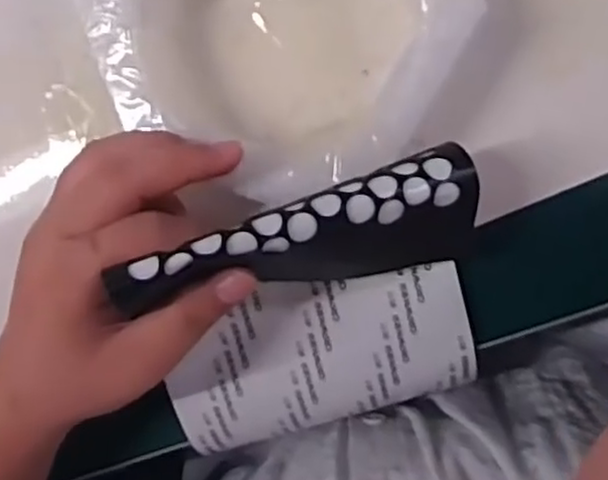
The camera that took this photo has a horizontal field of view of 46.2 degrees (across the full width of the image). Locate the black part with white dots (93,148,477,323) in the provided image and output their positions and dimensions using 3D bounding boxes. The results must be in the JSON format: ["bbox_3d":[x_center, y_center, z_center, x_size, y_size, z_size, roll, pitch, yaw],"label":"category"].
[{"bbox_3d":[-0.001,0.001,0.258,0.131,0.031,0.038,-15,86,-10],"label":"black part with white dots"}]

